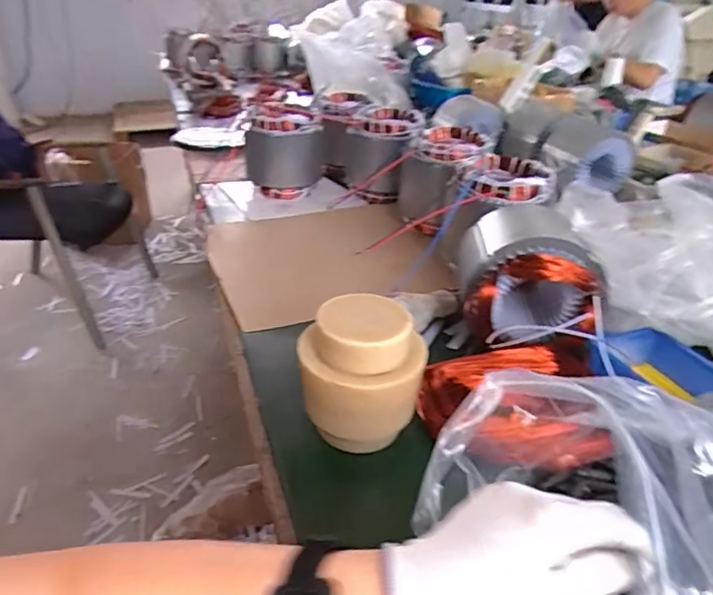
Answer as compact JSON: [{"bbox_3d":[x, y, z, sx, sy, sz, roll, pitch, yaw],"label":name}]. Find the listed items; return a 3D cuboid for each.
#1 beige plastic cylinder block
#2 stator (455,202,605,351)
[{"bbox_3d":[0.004,0.076,0.501,0.107,0.136,0.093,4,31,4],"label":"beige plastic cylinder block"},{"bbox_3d":[0.193,-0.022,0.636,0.141,0.144,0.137,4,31,3],"label":"stator"}]

